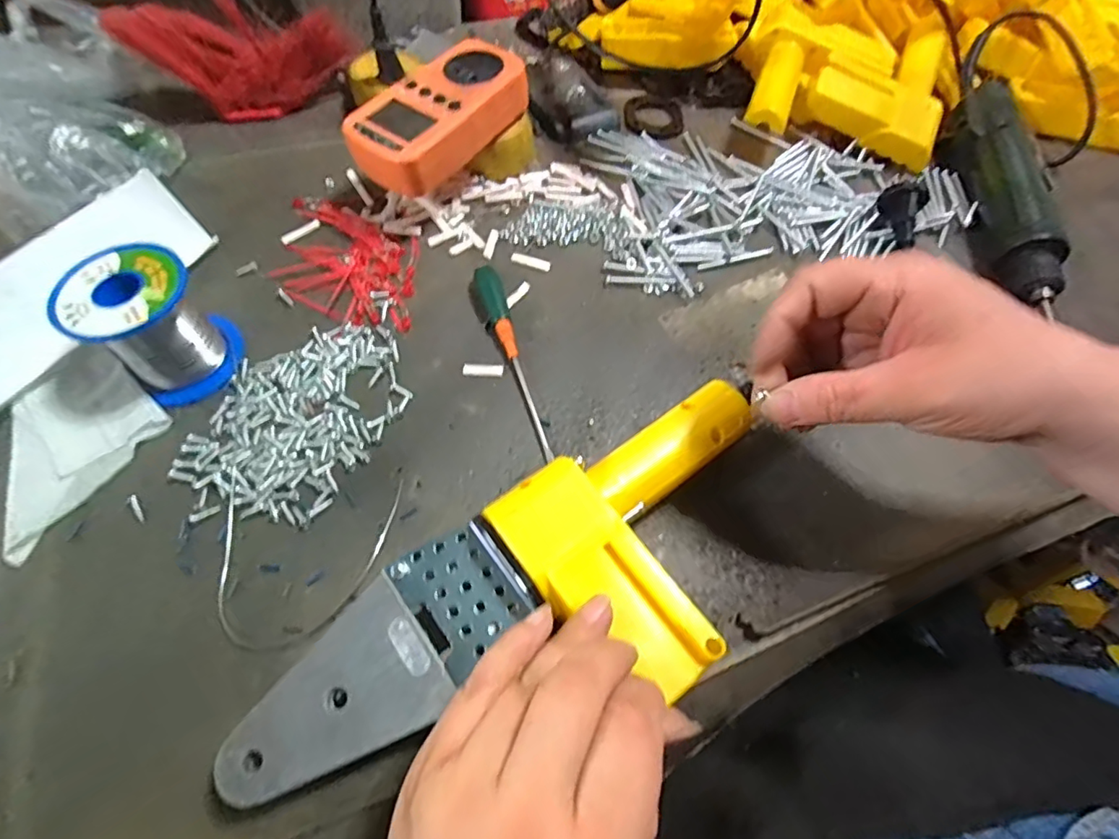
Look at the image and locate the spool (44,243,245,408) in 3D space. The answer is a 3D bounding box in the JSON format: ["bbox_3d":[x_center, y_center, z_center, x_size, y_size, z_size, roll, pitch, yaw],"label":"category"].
[{"bbox_3d":[-0.229,-0.056,0.314,0.070,0.058,0.063,41,66,17],"label":"spool"}]

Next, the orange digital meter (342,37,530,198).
[{"bbox_3d":[-0.081,-0.209,0.382,0.065,0.033,0.128,37,65,16],"label":"orange digital meter"}]

